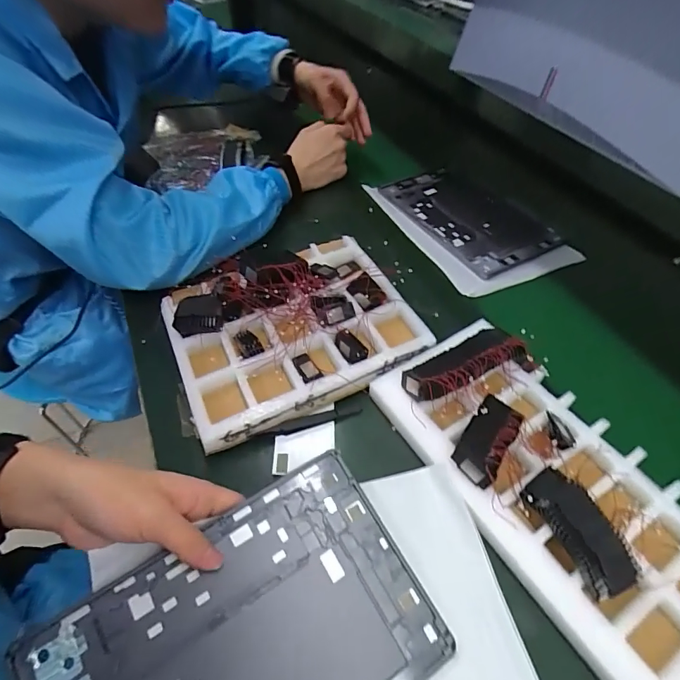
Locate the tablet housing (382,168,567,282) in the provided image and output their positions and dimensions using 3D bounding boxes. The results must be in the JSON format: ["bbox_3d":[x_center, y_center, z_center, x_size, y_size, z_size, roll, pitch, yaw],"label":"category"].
[{"bbox_3d":[0.198,-0.197,0.641,0.151,0.010,0.249,-26,55,-19],"label":"tablet housing"}]

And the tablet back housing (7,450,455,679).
[{"bbox_3d":[-0.068,0.213,0.288,0.252,0.007,0.166,-27,66,-19],"label":"tablet back housing"}]

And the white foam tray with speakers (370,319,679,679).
[{"bbox_3d":[0.194,0.133,0.338,0.154,0.043,0.373,-27,56,-20],"label":"white foam tray with speakers"}]

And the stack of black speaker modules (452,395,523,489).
[{"bbox_3d":[0.126,0.086,0.360,0.037,0.025,0.072,28,56,21],"label":"stack of black speaker modules"}]

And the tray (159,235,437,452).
[{"bbox_3d":[-0.054,-0.022,0.468,0.254,0.061,0.207,-20,54,-15],"label":"tray"}]

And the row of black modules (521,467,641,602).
[{"bbox_3d":[0.178,0.142,0.315,0.041,0.025,0.085,-24,54,-18],"label":"row of black modules"}]

